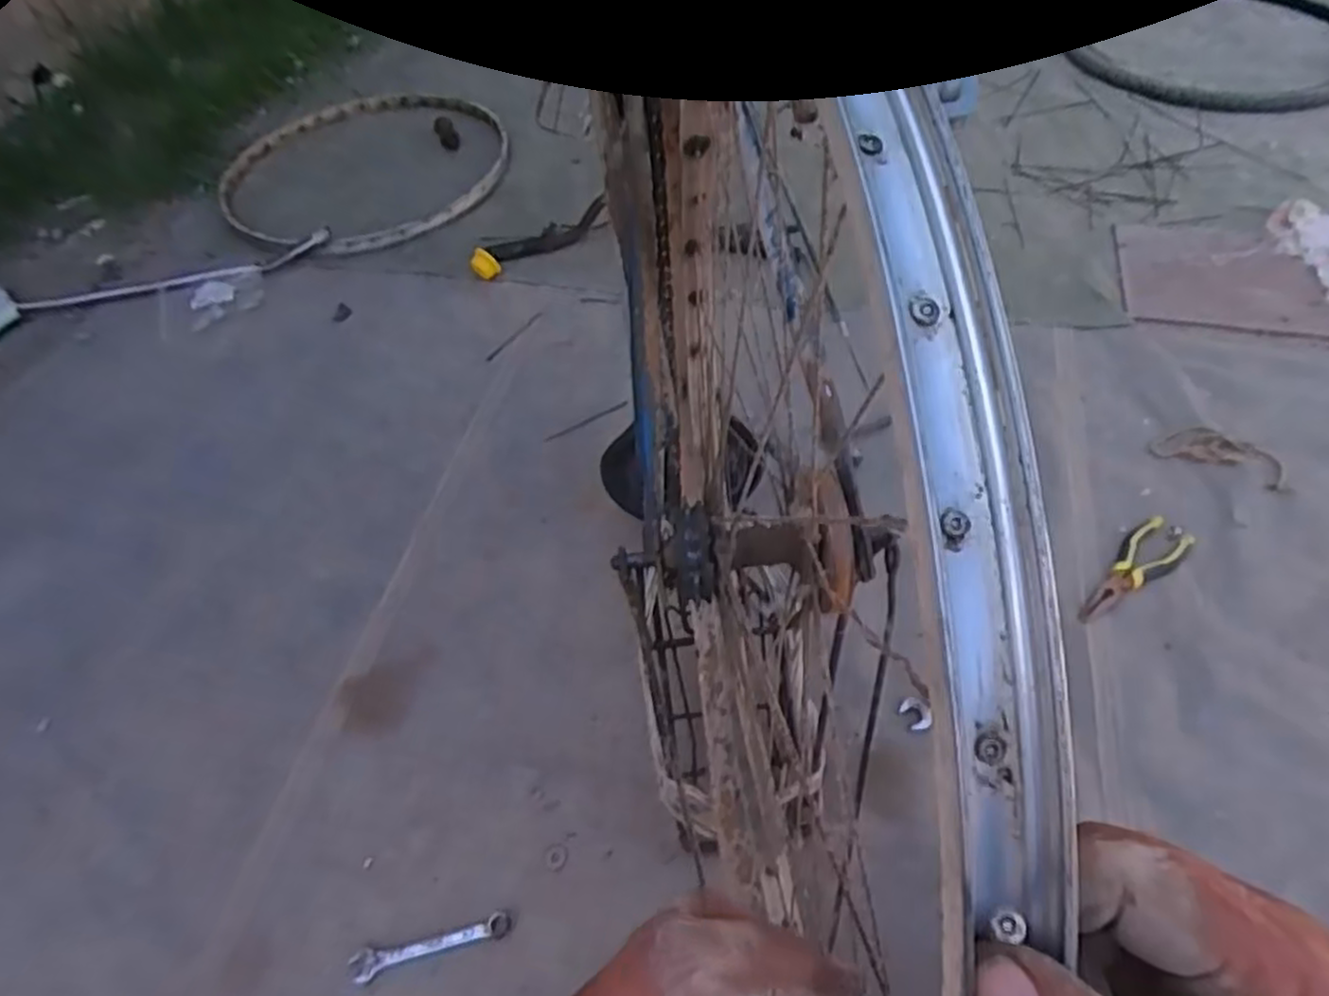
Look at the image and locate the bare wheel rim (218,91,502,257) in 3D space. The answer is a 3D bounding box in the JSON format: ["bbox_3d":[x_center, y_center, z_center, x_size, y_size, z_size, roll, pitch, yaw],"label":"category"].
[{"bbox_3d":[-0.547,-0.641,1.413,0.491,0.033,0.543,0,54,3],"label":"bare wheel rim"}]

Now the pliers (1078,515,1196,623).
[{"bbox_3d":[0.551,0.088,0.883,0.183,0.011,0.058,-37,61,-21],"label":"pliers"}]

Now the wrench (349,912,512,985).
[{"bbox_3d":[-0.225,0.433,0.728,0.149,0.011,0.026,-14,55,-7],"label":"wrench"}]

